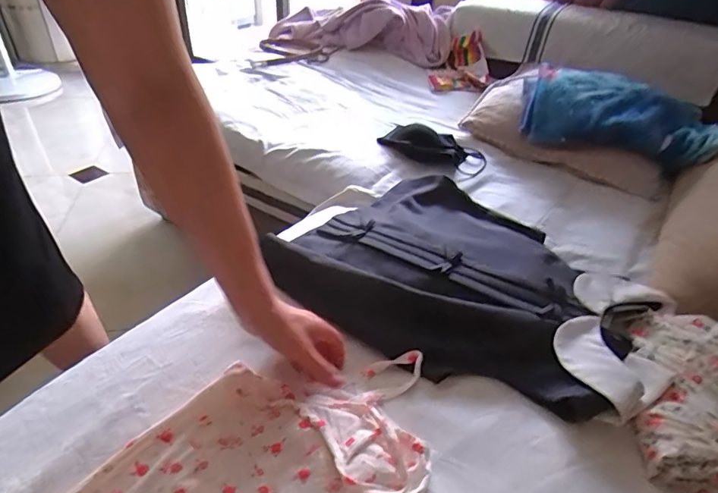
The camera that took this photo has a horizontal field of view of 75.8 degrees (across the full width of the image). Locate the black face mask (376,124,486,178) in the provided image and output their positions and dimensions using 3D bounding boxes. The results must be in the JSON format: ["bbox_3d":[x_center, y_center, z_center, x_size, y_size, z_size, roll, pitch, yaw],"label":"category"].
[{"bbox_3d":[0.155,-0.221,0.998,0.243,0.027,0.136,34,46,31],"label":"black face mask"}]

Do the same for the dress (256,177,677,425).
[{"bbox_3d":[0.143,0.018,0.684,0.538,0.056,0.371,23,41,21],"label":"dress"}]

